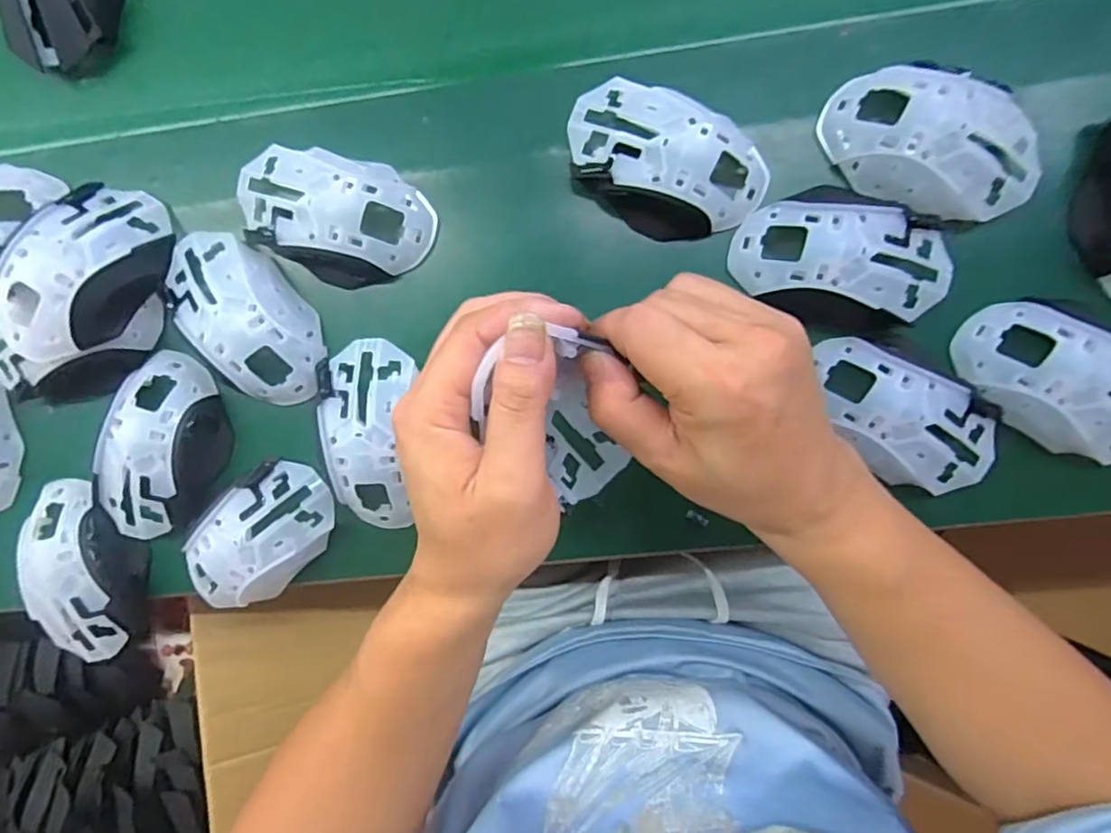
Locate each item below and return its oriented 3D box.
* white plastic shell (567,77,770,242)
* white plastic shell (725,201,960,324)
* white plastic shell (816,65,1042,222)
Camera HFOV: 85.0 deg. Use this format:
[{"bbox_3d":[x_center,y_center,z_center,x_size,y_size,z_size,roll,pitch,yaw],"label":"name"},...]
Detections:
[{"bbox_3d":[0.063,-0.146,0.349,0.115,0.033,0.069,27,93,4],"label":"white plastic shell"},{"bbox_3d":[0.163,-0.091,0.340,0.119,0.026,0.053,12,92,4],"label":"white plastic shell"},{"bbox_3d":[0.212,-0.153,0.339,0.118,0.029,0.065,19,93,4],"label":"white plastic shell"}]

